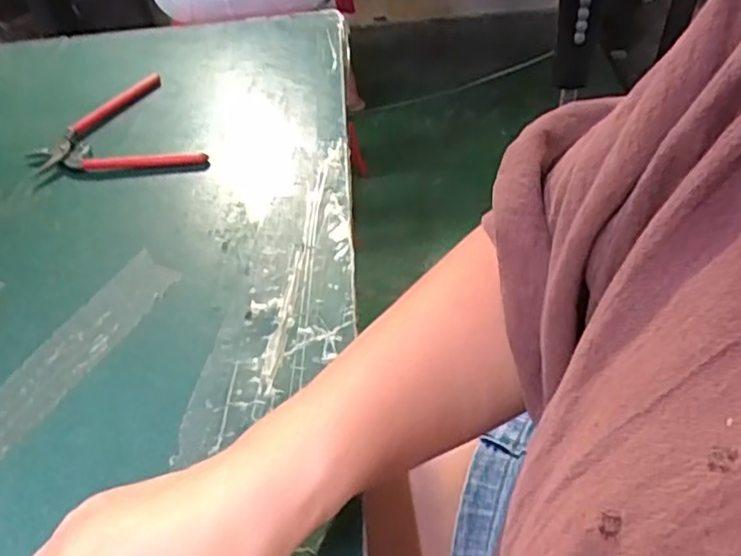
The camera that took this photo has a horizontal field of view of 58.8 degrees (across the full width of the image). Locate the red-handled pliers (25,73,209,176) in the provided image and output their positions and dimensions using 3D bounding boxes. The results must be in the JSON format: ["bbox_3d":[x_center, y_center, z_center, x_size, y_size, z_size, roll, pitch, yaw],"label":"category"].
[{"bbox_3d":[-0.215,-0.113,0.541,0.125,0.013,0.134,-26,49,-17],"label":"red-handled pliers"}]

